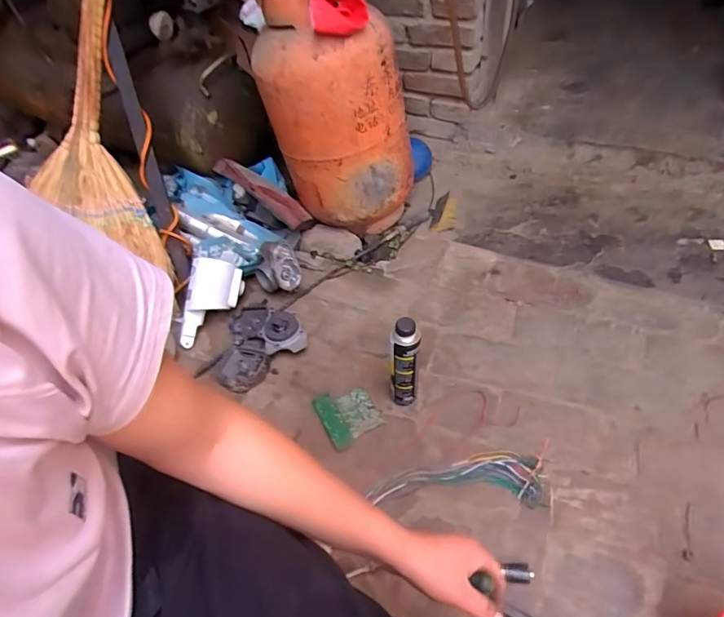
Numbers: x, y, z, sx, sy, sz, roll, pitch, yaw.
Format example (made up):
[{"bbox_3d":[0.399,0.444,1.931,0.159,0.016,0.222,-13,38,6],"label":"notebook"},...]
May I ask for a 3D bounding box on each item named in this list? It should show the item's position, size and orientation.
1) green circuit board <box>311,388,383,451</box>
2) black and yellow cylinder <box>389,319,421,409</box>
[{"bbox_3d":[-0.027,0.202,0.912,0.103,0.008,0.126,-25,50,-14],"label":"green circuit board"},{"bbox_3d":[0.077,0.108,0.840,0.051,0.212,0.049,-3,48,5],"label":"black and yellow cylinder"}]

